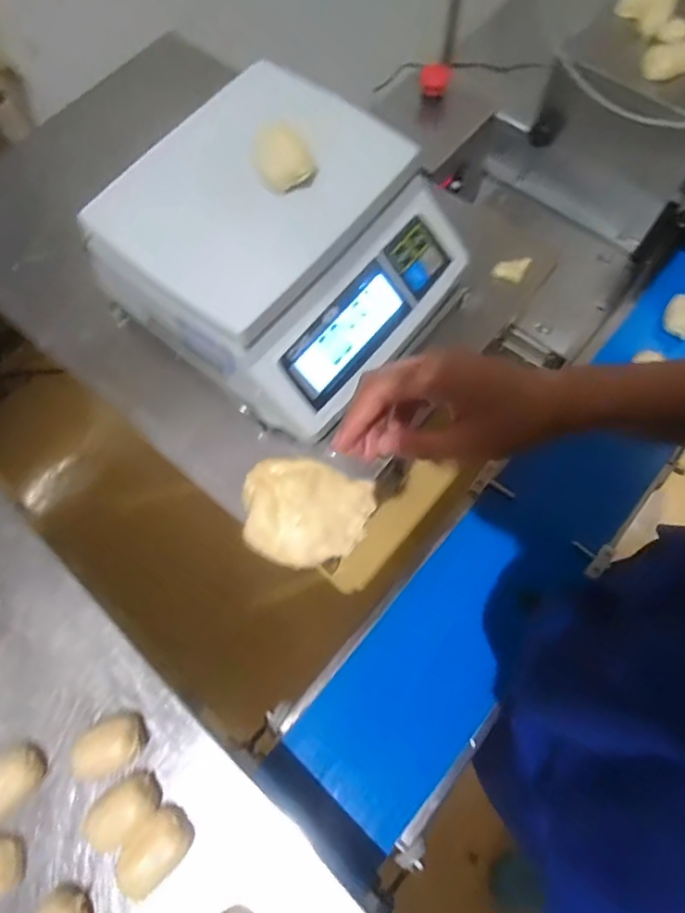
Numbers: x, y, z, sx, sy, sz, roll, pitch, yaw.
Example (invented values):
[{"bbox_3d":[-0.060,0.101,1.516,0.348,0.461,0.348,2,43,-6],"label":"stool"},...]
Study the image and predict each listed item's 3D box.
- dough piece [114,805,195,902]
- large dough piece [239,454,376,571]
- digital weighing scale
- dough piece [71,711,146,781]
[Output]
[{"bbox_3d":[-0.159,0.332,0.446,0.043,0.038,0.066,40,77,15],"label":"dough piece"},{"bbox_3d":[-0.034,0.049,0.473,0.108,0.028,0.090,19,73,9],"label":"large dough piece"},{"bbox_3d":[-0.048,-0.191,0.478,0.255,0.114,0.266,36,76,14],"label":"digital weighing scale"},{"bbox_3d":[-0.210,0.259,0.477,0.062,0.030,0.042,-29,72,-7],"label":"dough piece"}]

